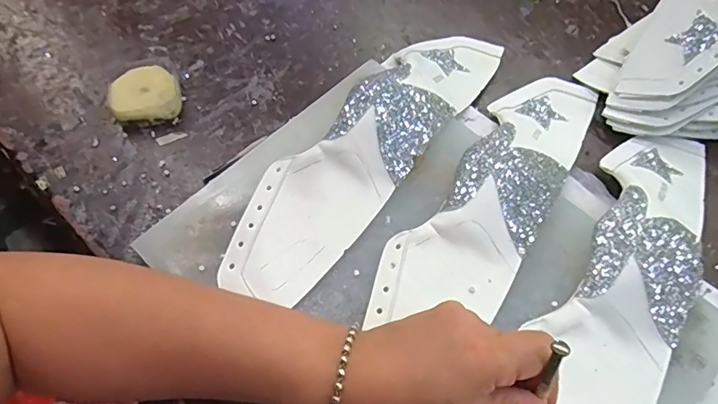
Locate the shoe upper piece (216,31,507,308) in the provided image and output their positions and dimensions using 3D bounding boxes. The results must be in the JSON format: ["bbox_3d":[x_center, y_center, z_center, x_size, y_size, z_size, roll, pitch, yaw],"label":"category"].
[{"bbox_3d":[0.021,-0.066,0.424,0.094,0.079,0.379,32,64,14],"label":"shoe upper piece"}]

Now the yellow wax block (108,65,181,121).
[{"bbox_3d":[-0.209,-0.104,0.466,0.060,0.027,0.057,-16,63,-12],"label":"yellow wax block"}]

